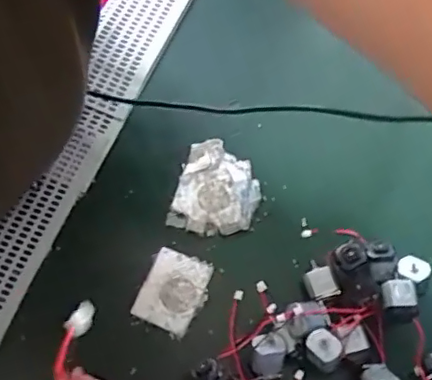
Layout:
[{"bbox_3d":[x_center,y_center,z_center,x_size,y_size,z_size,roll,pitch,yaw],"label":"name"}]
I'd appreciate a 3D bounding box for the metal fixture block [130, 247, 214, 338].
[{"bbox_3d":[-0.026,0.063,0.356,0.037,0.004,0.047,24,67,2],"label":"metal fixture block"}]

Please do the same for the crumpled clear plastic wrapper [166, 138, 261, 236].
[{"bbox_3d":[0.001,-0.001,0.383,0.053,0.007,0.064,17,67,-1],"label":"crumpled clear plastic wrapper"}]

